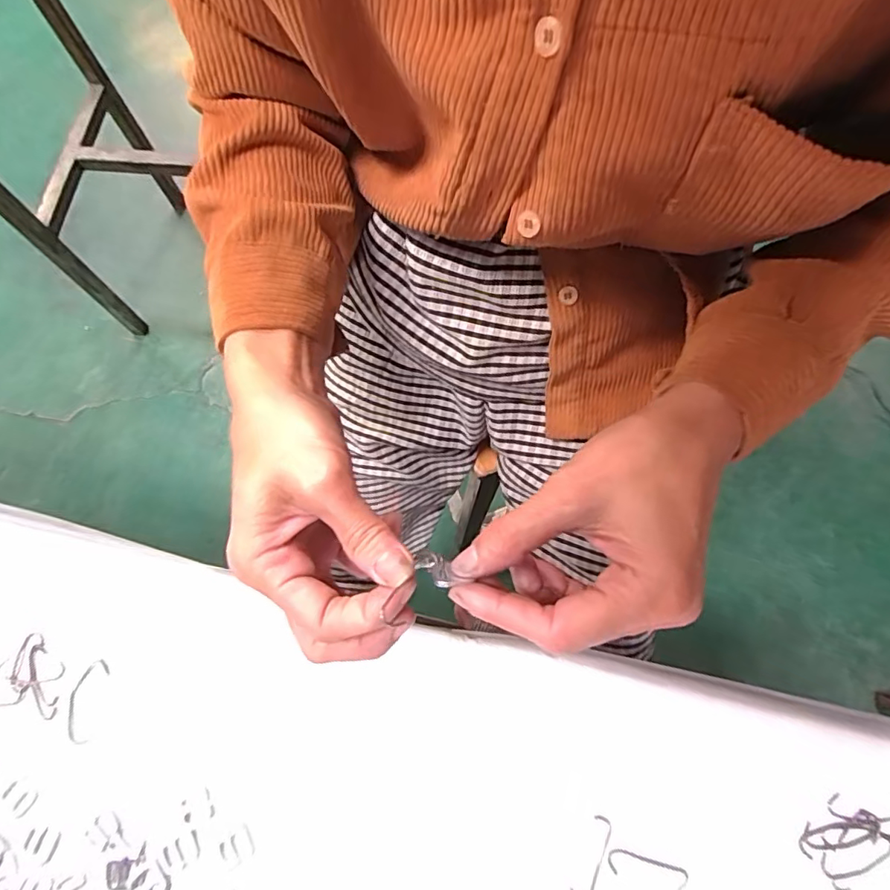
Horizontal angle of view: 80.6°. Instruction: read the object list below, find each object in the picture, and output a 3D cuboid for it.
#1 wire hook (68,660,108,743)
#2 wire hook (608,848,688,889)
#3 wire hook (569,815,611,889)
[{"bbox_3d":[-0.203,0.144,0.295,0.017,0.004,0.044,10,70,3],"label":"wire hook"},{"bbox_3d":[0.105,0.219,0.271,0.042,0.004,0.011,13,74,5],"label":"wire hook"},{"bbox_3d":[0.077,0.216,0.272,0.011,0.004,0.041,25,75,8],"label":"wire hook"}]

